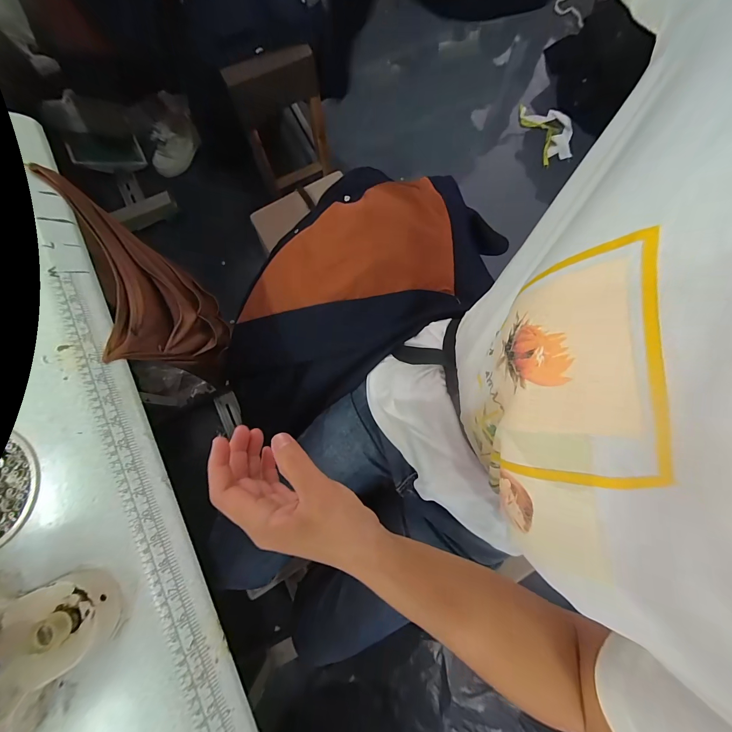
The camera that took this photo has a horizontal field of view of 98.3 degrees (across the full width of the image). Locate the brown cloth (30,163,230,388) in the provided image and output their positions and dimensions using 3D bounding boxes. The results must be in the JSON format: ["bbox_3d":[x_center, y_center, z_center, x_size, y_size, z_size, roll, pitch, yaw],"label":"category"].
[{"bbox_3d":[-0.329,-0.111,0.523,0.072,0.289,0.279,-33,81,-7],"label":"brown cloth"}]

